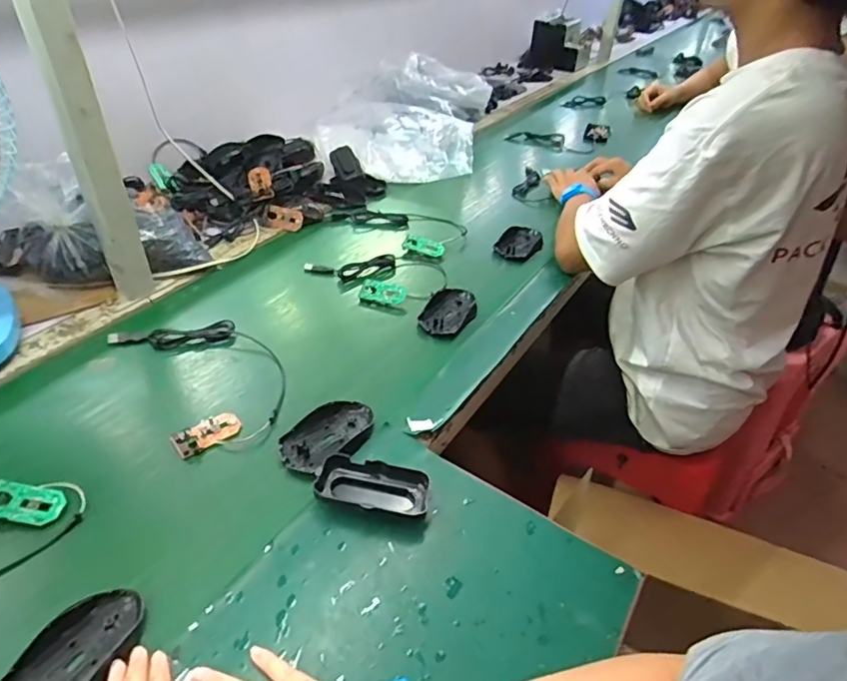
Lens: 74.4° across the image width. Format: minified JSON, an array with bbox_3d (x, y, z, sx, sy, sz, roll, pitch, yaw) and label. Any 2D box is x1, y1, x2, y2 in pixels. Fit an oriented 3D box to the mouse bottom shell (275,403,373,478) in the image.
[{"bbox_3d":[-0.104,0.105,0.615,0.074,0.014,0.107,27,45,29],"label":"mouse bottom shell"}]

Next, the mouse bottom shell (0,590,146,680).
[{"bbox_3d":[-0.266,0.245,0.424,0.064,0.023,0.112,17,41,20],"label":"mouse bottom shell"}]

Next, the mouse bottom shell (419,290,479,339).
[{"bbox_3d":[0.040,-0.044,0.804,0.066,0.019,0.105,15,40,17],"label":"mouse bottom shell"}]

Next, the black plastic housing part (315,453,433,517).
[{"bbox_3d":[-0.049,0.144,0.551,0.104,0.032,0.047,3,38,2],"label":"black plastic housing part"}]

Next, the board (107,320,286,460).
[{"bbox_3d":[-0.263,0.036,0.684,0.154,0.025,0.245,-27,46,-31],"label":"board"}]

